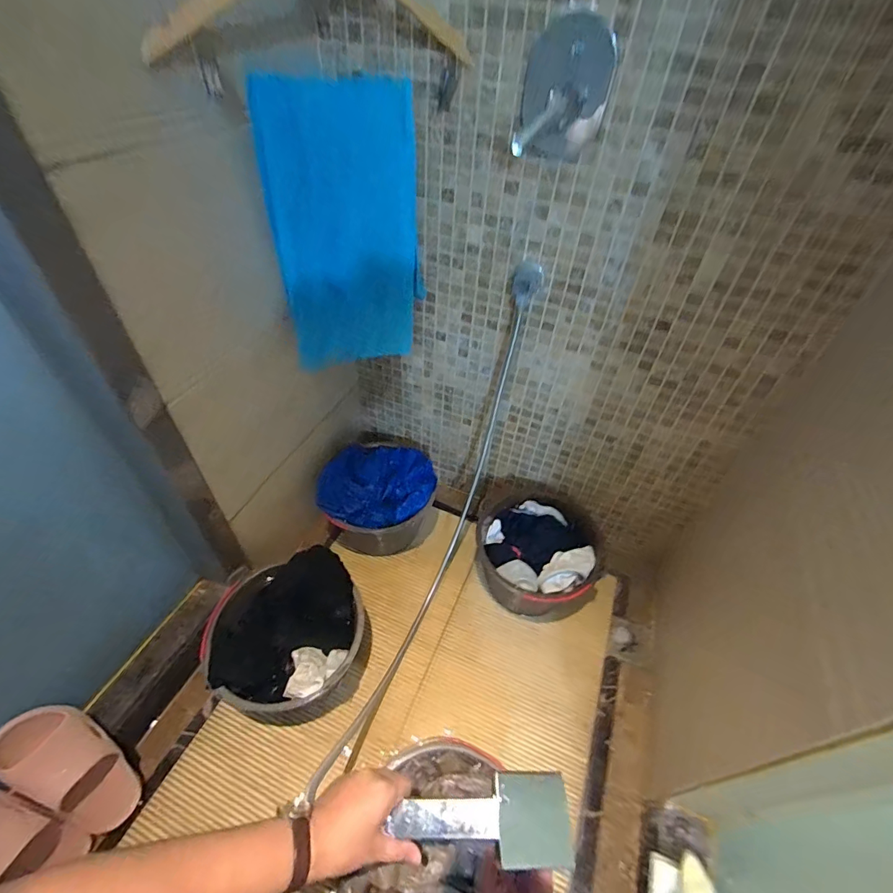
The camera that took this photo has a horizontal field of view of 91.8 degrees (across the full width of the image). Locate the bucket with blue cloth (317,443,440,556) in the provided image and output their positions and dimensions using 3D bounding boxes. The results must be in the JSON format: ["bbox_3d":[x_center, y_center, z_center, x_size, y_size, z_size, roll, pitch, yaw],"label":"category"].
[{"bbox_3d":[-0.170,0.158,1.112,0.274,0.207,0.218,0,46,-4],"label":"bucket with blue cloth"}]

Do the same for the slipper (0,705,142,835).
[{"bbox_3d":[-0.568,0.505,0.671,0.098,0.260,0.076,-35,33,-31],"label":"slipper"}]

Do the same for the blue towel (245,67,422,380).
[{"bbox_3d":[-0.152,-0.327,0.712,0.247,0.419,0.041,-21,51,-22],"label":"blue towel"}]

